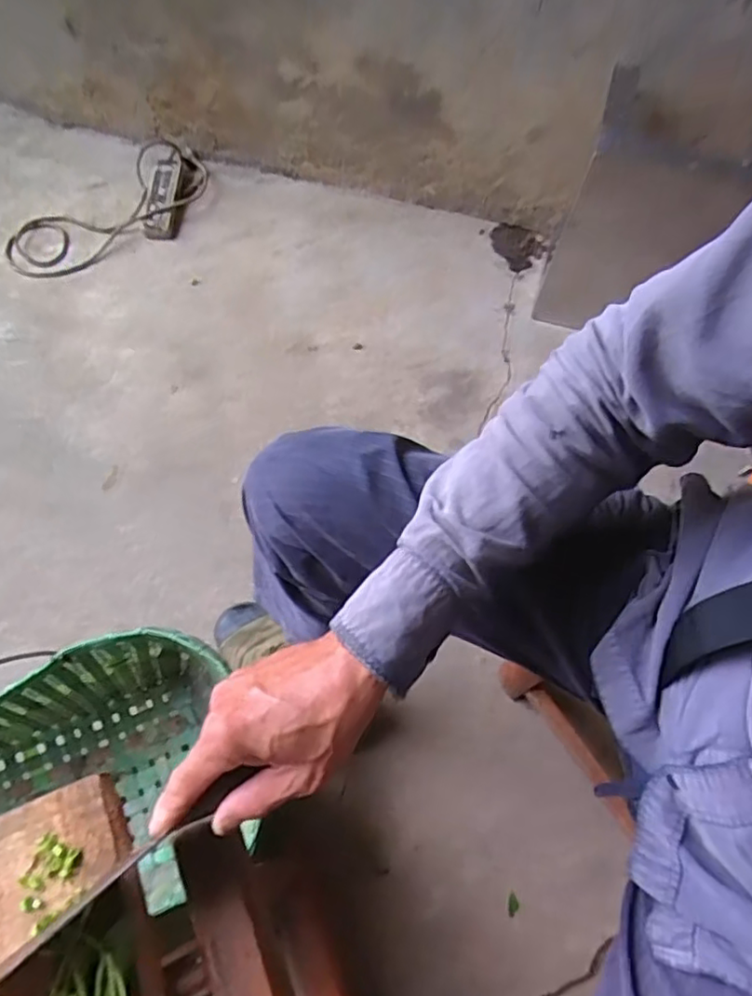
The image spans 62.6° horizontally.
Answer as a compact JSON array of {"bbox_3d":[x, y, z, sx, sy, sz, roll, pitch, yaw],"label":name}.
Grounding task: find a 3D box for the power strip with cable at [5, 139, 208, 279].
[{"bbox_3d":[-0.516,-0.563,1.231,0.425,0.041,0.208,-41,71,-17],"label":"power strip with cable"}]

